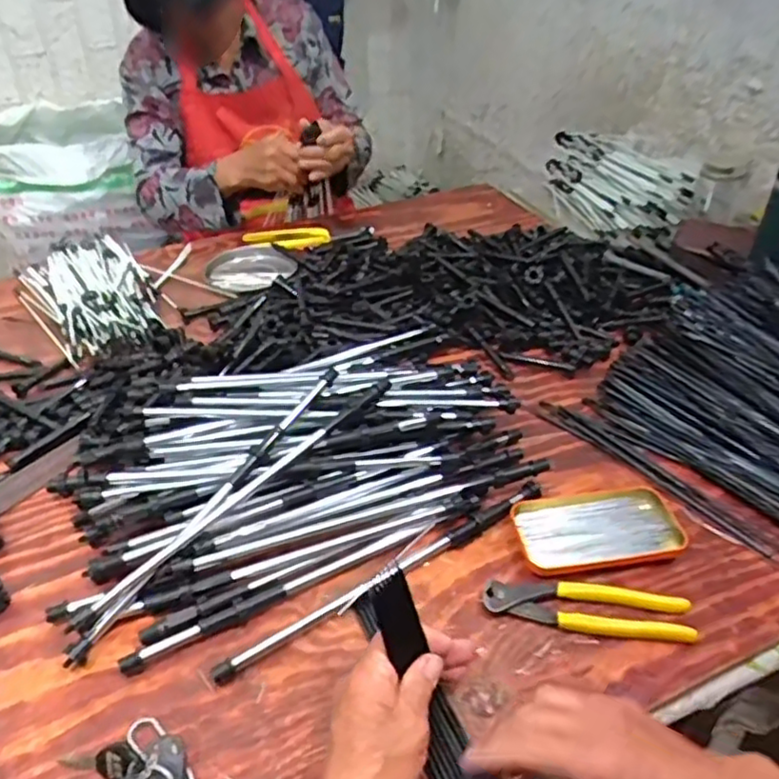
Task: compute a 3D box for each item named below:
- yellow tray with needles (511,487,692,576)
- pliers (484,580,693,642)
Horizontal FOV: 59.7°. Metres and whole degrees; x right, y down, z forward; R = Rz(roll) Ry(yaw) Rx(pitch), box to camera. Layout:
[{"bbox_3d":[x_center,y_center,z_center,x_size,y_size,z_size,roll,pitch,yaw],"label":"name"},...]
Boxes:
[{"bbox_3d":[0.192,0.127,0.622,0.152,0.015,0.087,-6,41,-9],"label":"yellow tray with needles"},{"bbox_3d":[0.162,0.178,0.556,0.164,0.014,0.039,7,41,7],"label":"pliers"}]

